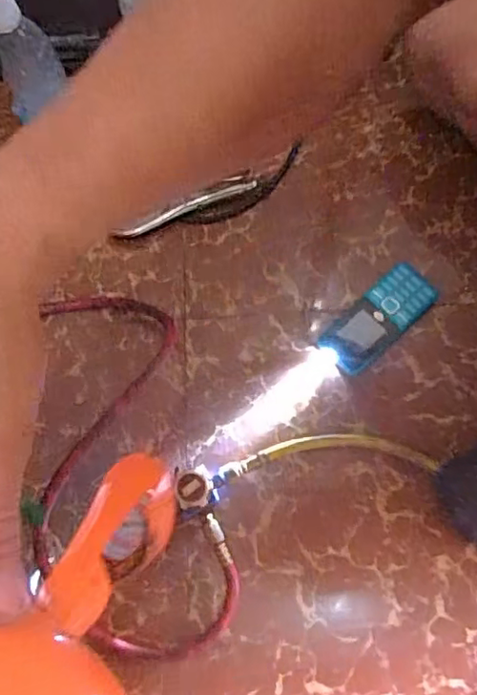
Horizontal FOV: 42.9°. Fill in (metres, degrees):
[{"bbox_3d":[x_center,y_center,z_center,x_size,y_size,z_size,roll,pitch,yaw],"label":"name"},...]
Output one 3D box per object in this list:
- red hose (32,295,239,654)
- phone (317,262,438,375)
[{"bbox_3d":[-0.118,0.110,0.579,0.172,0.025,0.355,-15,71,-3],"label":"red hose"},{"bbox_3d":[0.143,-0.032,0.621,0.126,0.017,0.057,-39,74,-10],"label":"phone"}]

